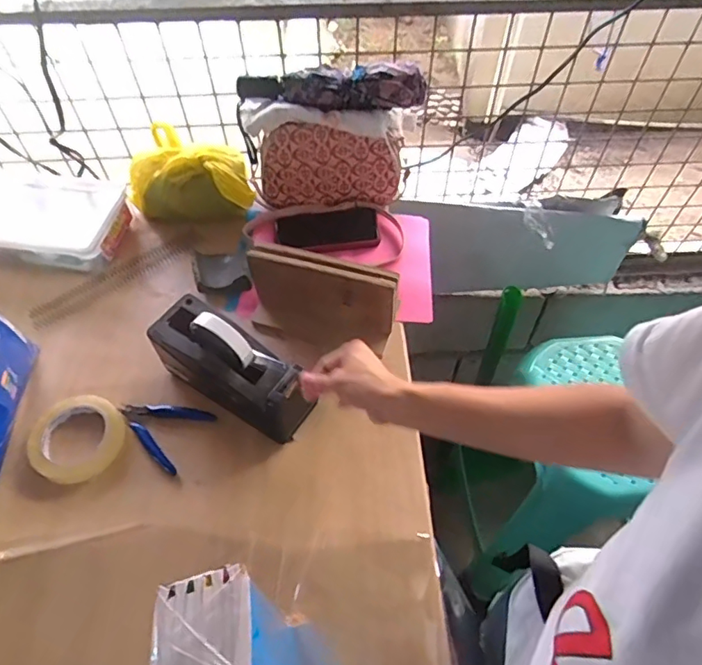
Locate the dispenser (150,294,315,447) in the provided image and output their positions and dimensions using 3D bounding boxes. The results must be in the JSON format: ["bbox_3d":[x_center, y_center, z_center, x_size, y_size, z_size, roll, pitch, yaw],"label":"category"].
[{"bbox_3d":[-0.147,0.043,0.649,0.216,0.116,0.077,31,61,20],"label":"dispenser"}]

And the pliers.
[{"bbox_3d":[-0.235,0.115,0.652,0.110,0.014,0.083,25,59,16],"label":"pliers"}]

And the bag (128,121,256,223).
[{"bbox_3d":[-0.244,-0.251,0.840,0.200,0.087,0.139,7,56,5],"label":"bag"}]

